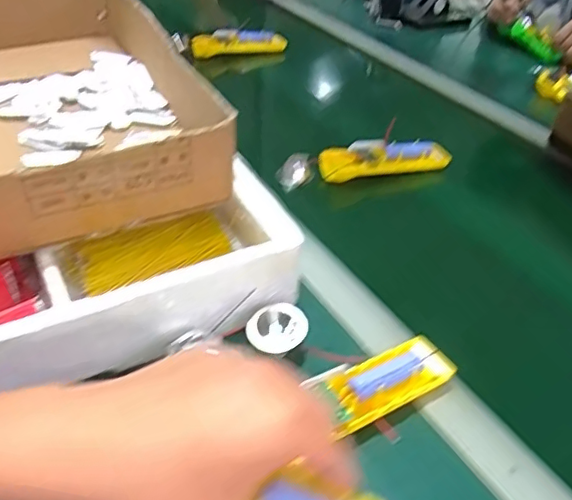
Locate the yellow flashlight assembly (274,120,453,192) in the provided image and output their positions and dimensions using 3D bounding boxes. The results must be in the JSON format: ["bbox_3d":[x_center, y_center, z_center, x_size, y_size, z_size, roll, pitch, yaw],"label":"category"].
[{"bbox_3d":[0.102,-0.114,0.700,0.218,0.053,0.049,-9,42,-16],"label":"yellow flashlight assembly"}]

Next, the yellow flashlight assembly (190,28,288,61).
[{"bbox_3d":[-0.085,-0.374,1.005,0.173,0.034,0.046,-8,42,-14],"label":"yellow flashlight assembly"}]

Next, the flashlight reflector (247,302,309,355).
[{"bbox_3d":[-0.006,0.065,0.466,0.048,0.019,0.039,-32,82,4],"label":"flashlight reflector"}]

